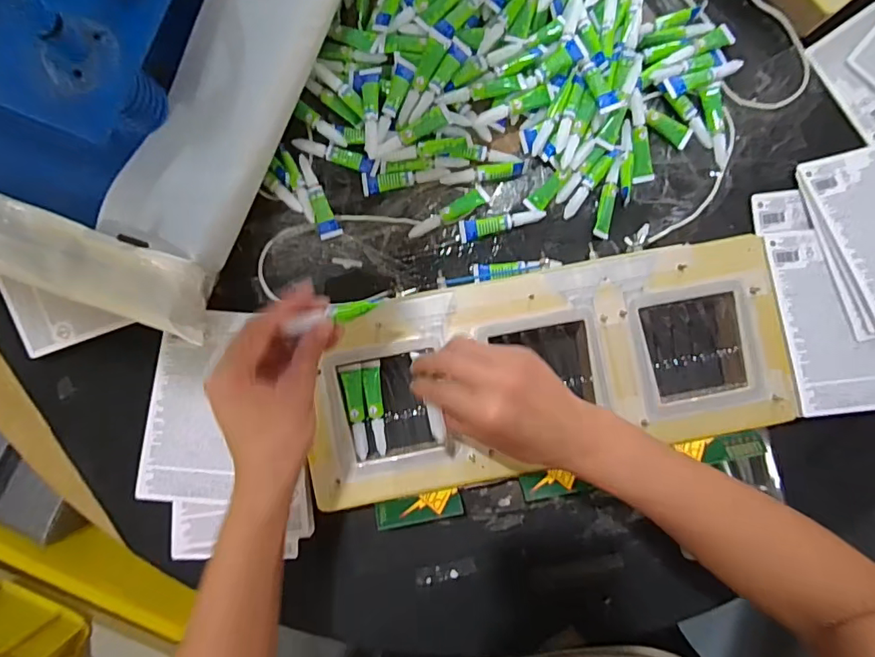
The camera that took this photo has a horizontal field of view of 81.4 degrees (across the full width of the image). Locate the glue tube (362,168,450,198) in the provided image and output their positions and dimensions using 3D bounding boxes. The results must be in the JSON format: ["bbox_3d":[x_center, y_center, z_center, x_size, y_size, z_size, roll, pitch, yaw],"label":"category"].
[{"bbox_3d":[-0.030,-0.140,0.479,0.081,0.013,0.018,-7,88,-2],"label":"glue tube"}]

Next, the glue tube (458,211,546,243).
[{"bbox_3d":[0.062,-0.098,0.481,0.082,0.010,0.018,-10,88,-2],"label":"glue tube"}]

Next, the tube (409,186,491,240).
[{"bbox_3d":[0.012,-0.106,0.478,0.082,0.015,0.018,-35,89,-3],"label":"tube"}]

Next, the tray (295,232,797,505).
[{"bbox_3d":[0.095,0.035,0.455,0.421,0.030,0.171,-13,88,-2],"label":"tray"}]

